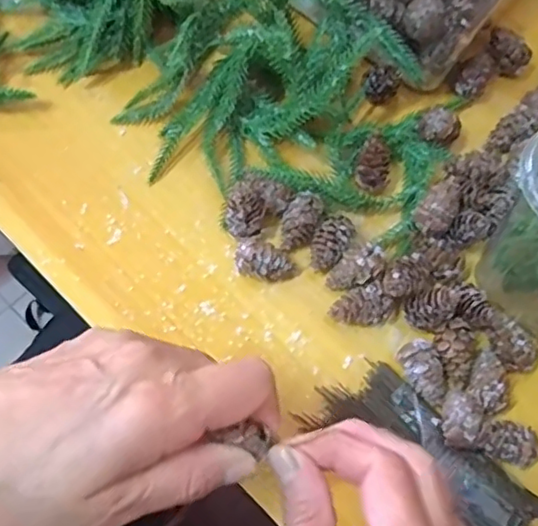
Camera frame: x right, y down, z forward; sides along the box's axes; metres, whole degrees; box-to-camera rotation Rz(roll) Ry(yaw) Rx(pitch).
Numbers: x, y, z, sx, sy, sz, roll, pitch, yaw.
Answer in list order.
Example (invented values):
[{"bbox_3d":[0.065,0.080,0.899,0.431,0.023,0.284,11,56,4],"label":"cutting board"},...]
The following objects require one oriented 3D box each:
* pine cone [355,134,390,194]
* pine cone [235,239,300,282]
[{"bbox_3d":[0.065,-0.061,0.380,0.019,0.020,0.028,10,71,2],"label":"pine cone"},{"bbox_3d":[0.000,-0.001,0.364,0.037,0.023,0.018,4,71,-1],"label":"pine cone"}]

